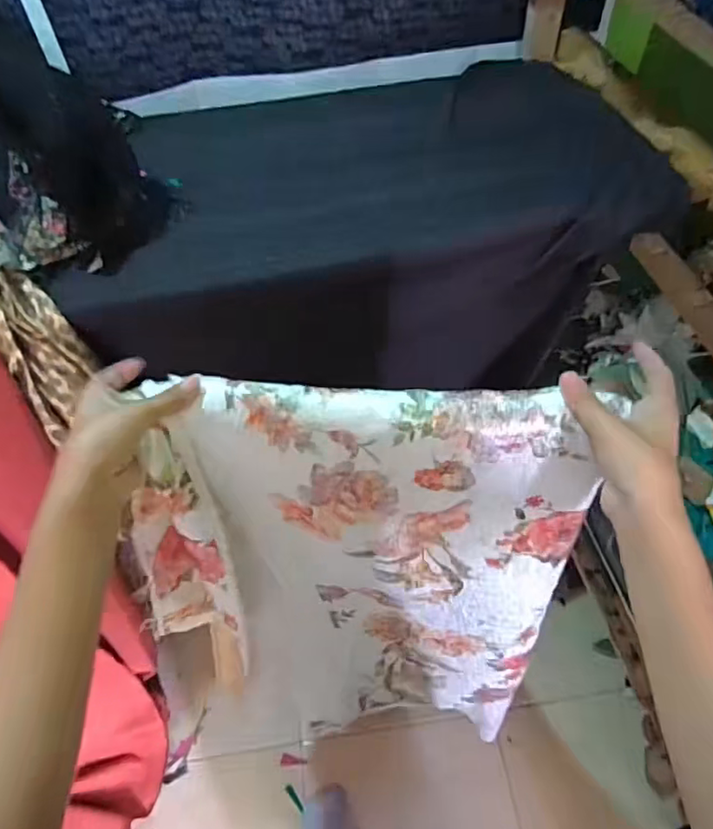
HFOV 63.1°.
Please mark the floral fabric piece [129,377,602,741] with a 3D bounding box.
[{"bbox_3d":[0.014,0.185,0.595,0.352,0.521,0.137,-1,53,3],"label":"floral fabric piece"}]

